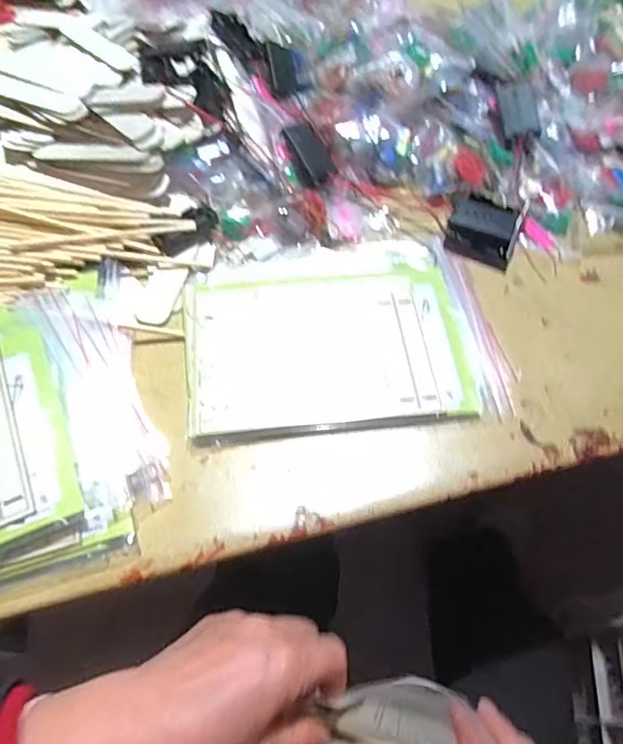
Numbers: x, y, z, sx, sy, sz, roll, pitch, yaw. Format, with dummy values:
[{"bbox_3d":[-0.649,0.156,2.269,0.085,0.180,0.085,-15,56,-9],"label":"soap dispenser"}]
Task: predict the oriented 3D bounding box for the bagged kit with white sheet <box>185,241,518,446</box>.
[{"bbox_3d":[0.026,-0.035,0.429,0.245,0.027,0.175,-4,66,-5],"label":"bagged kit with white sheet"}]

